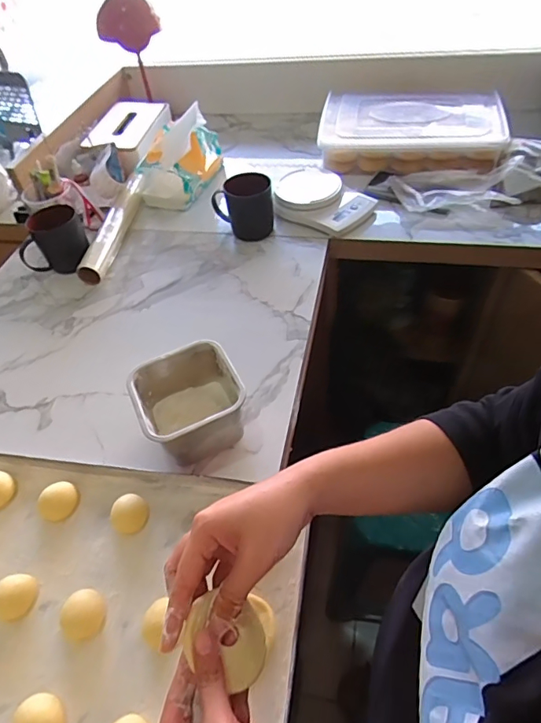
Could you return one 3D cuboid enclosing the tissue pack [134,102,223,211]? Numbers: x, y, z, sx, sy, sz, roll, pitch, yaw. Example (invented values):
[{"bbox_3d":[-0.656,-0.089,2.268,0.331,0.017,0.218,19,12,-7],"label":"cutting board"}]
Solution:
[{"bbox_3d":[-0.182,-0.436,0.982,0.125,0.124,0.219,10,52,14],"label":"tissue pack"}]

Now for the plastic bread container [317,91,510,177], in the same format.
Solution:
[{"bbox_3d":[0.284,-0.482,0.965,0.375,0.090,0.246,11,52,15],"label":"plastic bread container"}]

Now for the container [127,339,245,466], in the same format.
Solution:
[{"bbox_3d":[-0.096,0.058,0.575,0.121,0.091,0.118,-23,51,-12],"label":"container"}]

